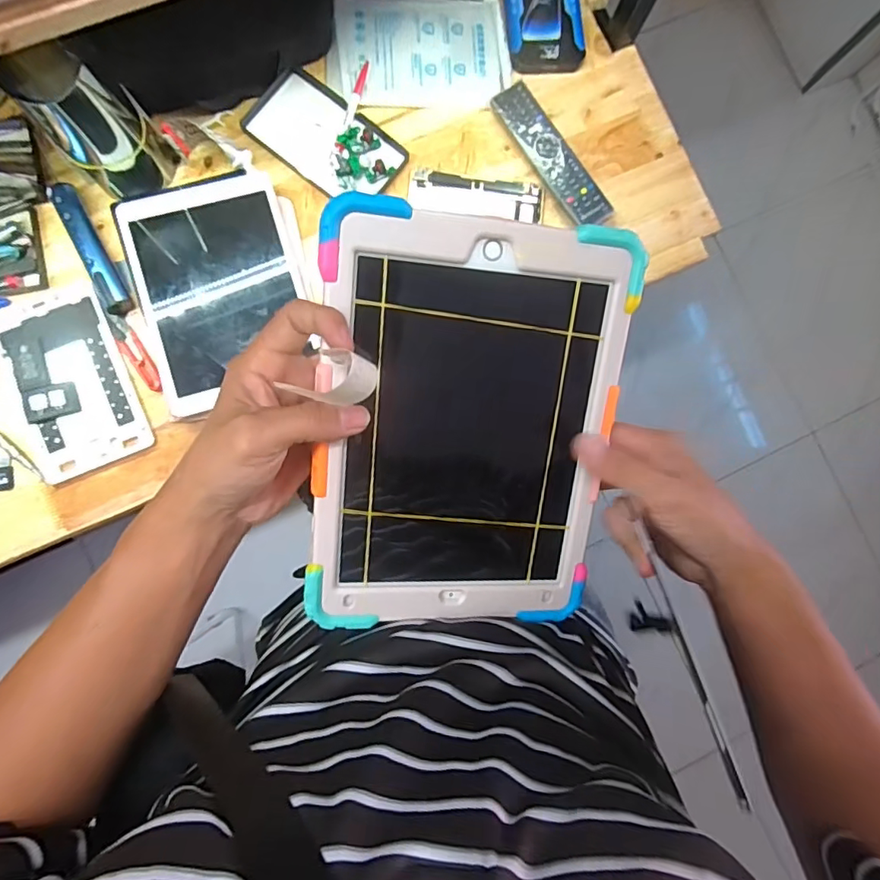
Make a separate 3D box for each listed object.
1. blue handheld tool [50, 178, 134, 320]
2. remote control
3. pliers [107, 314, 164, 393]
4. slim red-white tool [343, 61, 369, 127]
[{"bbox_3d":[-0.398,-0.219,0.608,0.027,0.026,0.159,-27,88,-6],"label":"blue handheld tool"},{"bbox_3d":[0.137,-0.346,0.659,0.048,0.023,0.196,-35,89,-6],"label":"remote control"},{"bbox_3d":[-0.351,-0.098,0.617,0.026,0.014,0.102,-34,89,-6],"label":"pliers"},{"bbox_3d":[-0.101,-0.416,0.642,0.013,0.013,0.082,16,85,-3],"label":"slim red-white tool"}]

